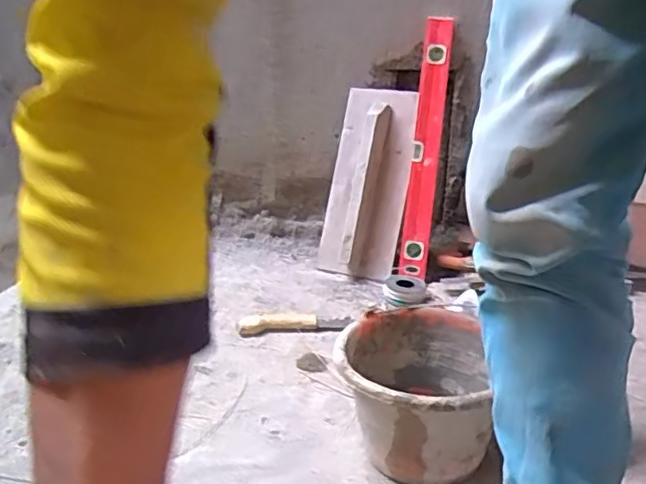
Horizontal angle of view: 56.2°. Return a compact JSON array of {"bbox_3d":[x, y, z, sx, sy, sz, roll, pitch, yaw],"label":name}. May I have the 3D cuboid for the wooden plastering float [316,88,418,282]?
[{"bbox_3d":[0.096,-0.135,1.377,0.180,0.425,0.083,11,0,26],"label":"wooden plastering float"}]

